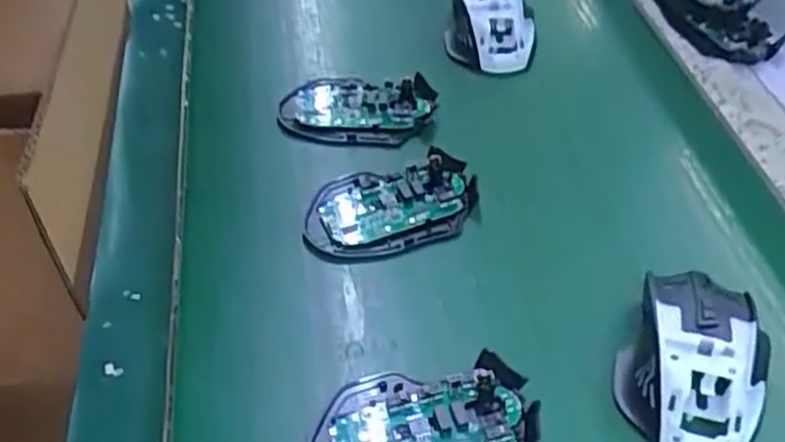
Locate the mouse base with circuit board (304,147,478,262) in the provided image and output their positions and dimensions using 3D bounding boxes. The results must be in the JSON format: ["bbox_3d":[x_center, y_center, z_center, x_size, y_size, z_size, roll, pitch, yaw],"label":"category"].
[{"bbox_3d":[0.000,-0.009,0.484,0.113,0.019,0.064,-11,49,-10],"label":"mouse base with circuit board"}]

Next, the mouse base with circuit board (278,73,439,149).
[{"bbox_3d":[-0.027,-0.086,0.560,0.117,0.021,0.069,1,48,0],"label":"mouse base with circuit board"}]

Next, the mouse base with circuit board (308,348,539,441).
[{"bbox_3d":[0.016,0.106,0.373,0.113,0.015,0.071,-4,49,-5],"label":"mouse base with circuit board"}]

